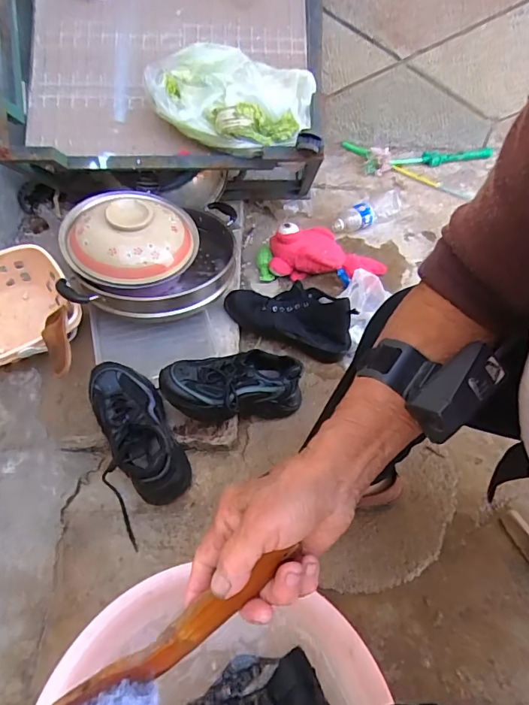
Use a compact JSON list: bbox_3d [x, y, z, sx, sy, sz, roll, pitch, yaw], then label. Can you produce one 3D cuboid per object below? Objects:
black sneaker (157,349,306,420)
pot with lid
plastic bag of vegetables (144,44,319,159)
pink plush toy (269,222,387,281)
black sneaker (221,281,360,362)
[{"bbox_3d":[-0.054,0.066,0.793,0.239,0.103,0.097,-7,50,-7],"label":"black sneaker"},{"bbox_3d":[-0.223,-0.227,0.908,0.319,0.154,0.319,-3,49,-4],"label":"pot with lid"},{"bbox_3d":[-0.064,-0.504,0.896,0.315,0.140,0.175,3,47,1],"label":"plastic bag of vegetables"},{"bbox_3d":[0.153,-0.229,1.069,0.275,0.116,0.104,6,48,-15],"label":"pink plush toy"},{"bbox_3d":[0.055,-0.083,0.931,0.264,0.106,0.107,19,51,15],"label":"black sneaker"}]

